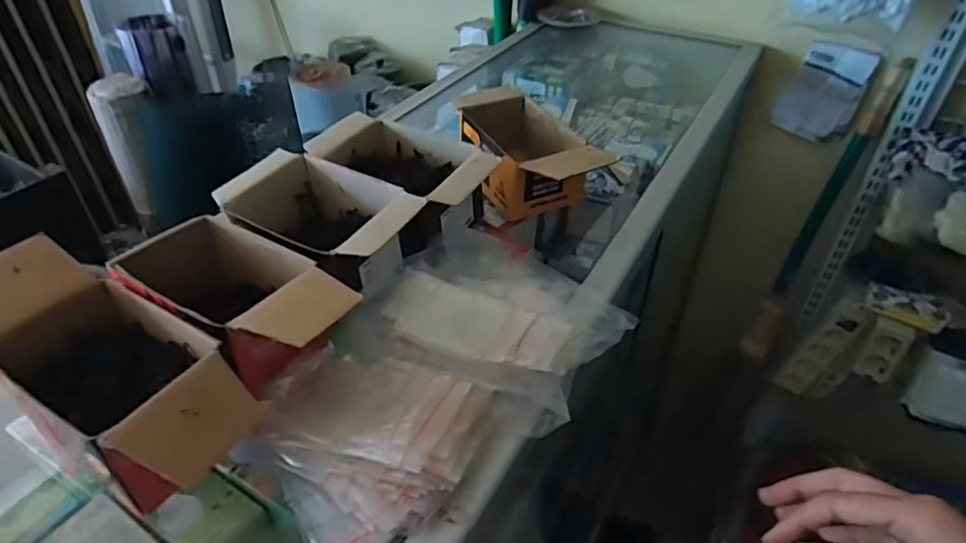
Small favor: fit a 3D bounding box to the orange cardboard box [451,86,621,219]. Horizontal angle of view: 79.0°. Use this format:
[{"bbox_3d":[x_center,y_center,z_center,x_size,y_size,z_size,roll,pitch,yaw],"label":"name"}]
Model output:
[{"bbox_3d":[0.047,-0.124,0.623,0.093,0.082,0.208,-14,41,-17],"label":"orange cardboard box"}]

